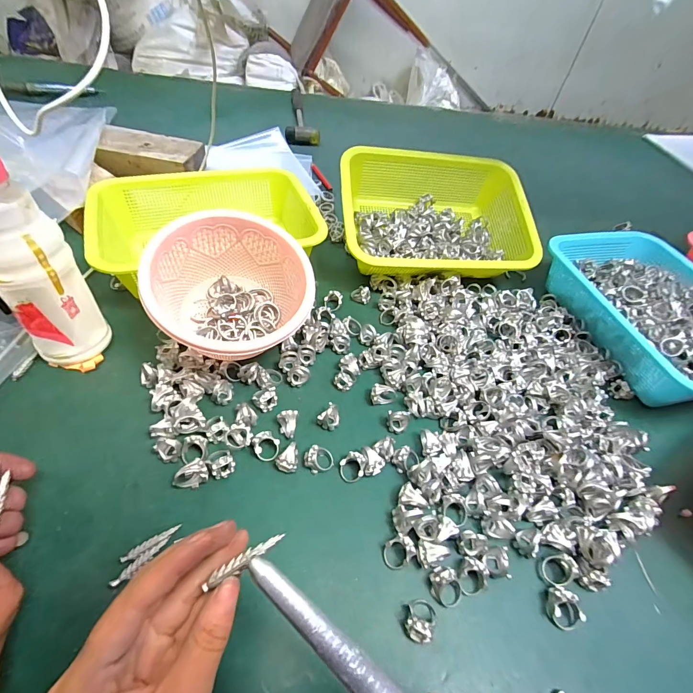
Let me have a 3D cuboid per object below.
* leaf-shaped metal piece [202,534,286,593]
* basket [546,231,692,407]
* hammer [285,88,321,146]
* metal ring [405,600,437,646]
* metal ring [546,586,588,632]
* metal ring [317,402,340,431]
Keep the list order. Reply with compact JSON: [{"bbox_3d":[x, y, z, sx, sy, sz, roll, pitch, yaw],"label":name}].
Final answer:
[{"bbox_3d":[-0.049,0.104,0.179,0.039,0.004,0.006,-27,56,-22],"label":"leaf-shaped metal piece"},{"bbox_3d":[0.389,-0.040,0.457,0.185,0.064,0.264,-5,52,-12],"label":"basket"},{"bbox_3d":[-0.101,-0.536,0.847,0.070,0.034,0.275,1,51,-7],"label":"hammer"},{"bbox_3d":[0.054,0.196,0.262,0.021,0.018,0.027,23,52,10],"label":"metal ring"},{"bbox_3d":[0.166,0.198,0.276,0.021,0.018,0.027,-3,52,-10],"label":"metal ring"},{"bbox_3d":[-0.017,0.067,0.359,0.021,0.024,0.021,4,51,-5],"label":"metal ring"}]

